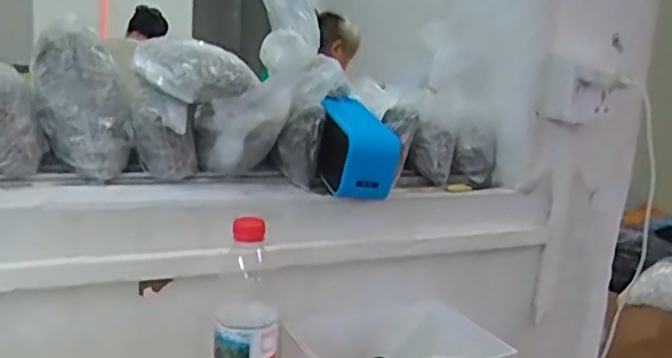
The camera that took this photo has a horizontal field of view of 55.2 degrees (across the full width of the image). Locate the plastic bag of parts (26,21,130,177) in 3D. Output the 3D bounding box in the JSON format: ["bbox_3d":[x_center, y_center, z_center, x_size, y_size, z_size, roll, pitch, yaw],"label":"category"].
[{"bbox_3d":[-0.263,-0.081,0.669,0.093,0.146,0.048,-3,12,-27],"label":"plastic bag of parts"}]

